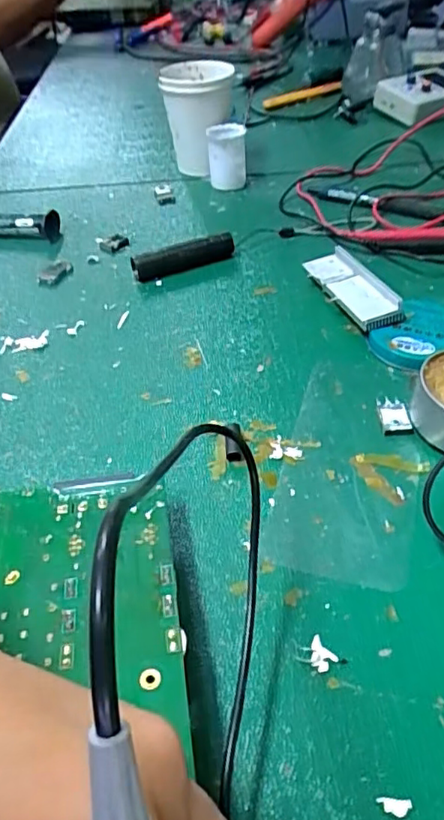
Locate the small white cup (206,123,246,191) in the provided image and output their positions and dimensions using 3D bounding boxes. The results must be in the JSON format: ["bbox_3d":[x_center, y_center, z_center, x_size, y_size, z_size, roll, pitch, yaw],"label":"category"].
[{"bbox_3d":[0.005,-0.243,0.573,0.034,0.062,0.031,-1,44,5],"label":"small white cup"}]

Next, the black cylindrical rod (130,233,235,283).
[{"bbox_3d":[-0.031,-0.125,0.479,0.085,0.020,0.017,-19,45,-13],"label":"black cylindrical rod"}]

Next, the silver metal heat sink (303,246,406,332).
[{"bbox_3d":[0.095,-0.085,0.426,0.038,0.018,0.094,-16,45,-10],"label":"silver metal heat sink"}]

